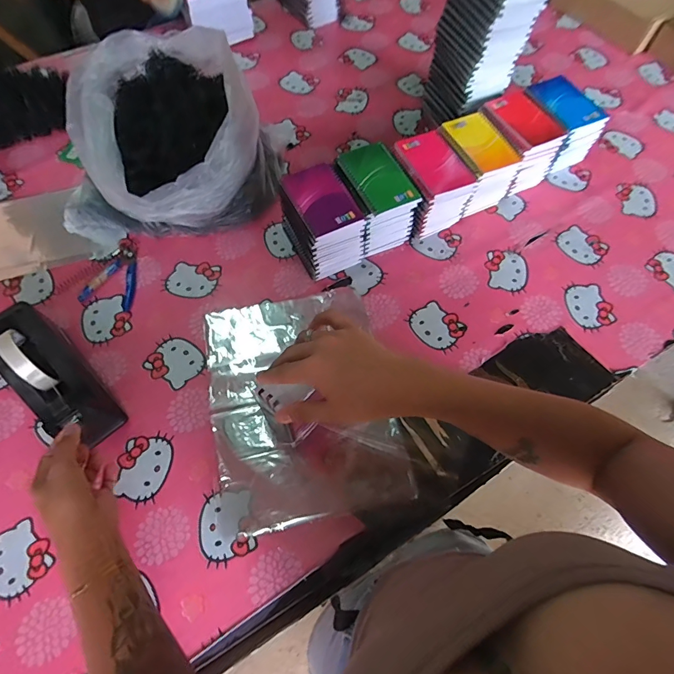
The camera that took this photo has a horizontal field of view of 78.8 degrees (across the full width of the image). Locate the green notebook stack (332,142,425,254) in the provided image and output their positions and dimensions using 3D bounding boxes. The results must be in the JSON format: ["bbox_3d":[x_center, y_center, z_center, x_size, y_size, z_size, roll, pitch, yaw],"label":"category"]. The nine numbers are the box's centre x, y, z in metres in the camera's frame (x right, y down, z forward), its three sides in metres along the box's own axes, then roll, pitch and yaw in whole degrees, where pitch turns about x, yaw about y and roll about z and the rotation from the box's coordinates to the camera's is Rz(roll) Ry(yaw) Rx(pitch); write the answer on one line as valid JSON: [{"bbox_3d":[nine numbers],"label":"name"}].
[{"bbox_3d":[0.062,-0.227,0.687,0.097,0.110,0.130,-22,66,-11],"label":"green notebook stack"}]

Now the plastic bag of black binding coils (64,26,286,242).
[{"bbox_3d":[-0.270,-0.348,0.701,0.314,0.180,0.346,11,63,4],"label":"plastic bag of black binding coils"}]

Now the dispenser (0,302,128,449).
[{"bbox_3d":[-0.377,0.050,0.540,0.211,0.125,0.074,41,69,18],"label":"dispenser"}]

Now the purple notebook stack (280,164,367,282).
[{"bbox_3d":[-0.024,-0.184,0.658,0.099,0.121,0.130,-23,66,-12],"label":"purple notebook stack"}]

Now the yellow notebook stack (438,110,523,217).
[{"bbox_3d":[0.238,-0.308,0.731,0.106,0.106,0.147,-22,66,-12],"label":"yellow notebook stack"}]

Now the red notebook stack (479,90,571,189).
[{"bbox_3d":[0.321,-0.359,0.756,0.104,0.101,0.148,-24,66,-13],"label":"red notebook stack"}]

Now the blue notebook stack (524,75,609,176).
[{"bbox_3d":[0.415,-0.401,0.783,0.100,0.111,0.140,-20,65,-11],"label":"blue notebook stack"}]

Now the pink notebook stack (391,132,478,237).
[{"bbox_3d":[0.158,-0.261,0.706,0.093,0.108,0.137,-21,65,-11],"label":"pink notebook stack"}]

